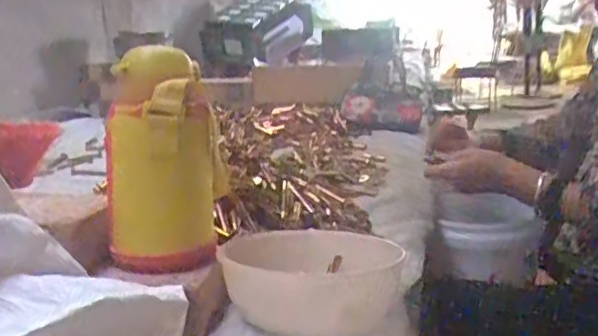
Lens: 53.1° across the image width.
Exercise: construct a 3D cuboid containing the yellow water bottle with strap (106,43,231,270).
[{"bbox_3d":[-0.112,-0.003,0.514,0.099,0.183,0.073,-4,14,-8],"label":"yellow water bottle with strap"}]

